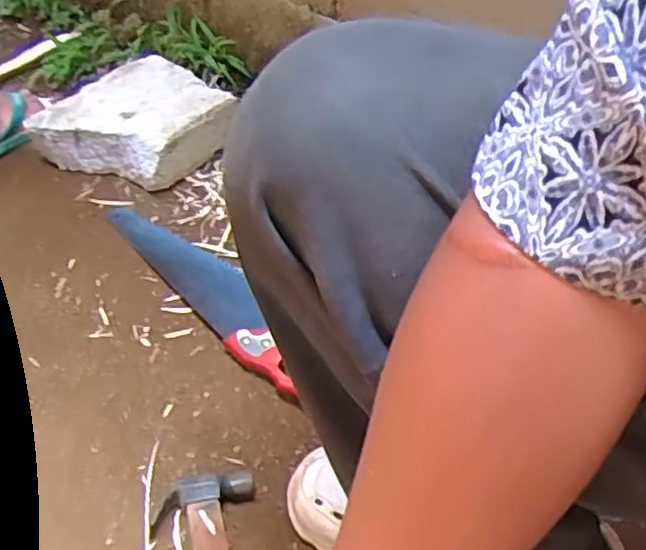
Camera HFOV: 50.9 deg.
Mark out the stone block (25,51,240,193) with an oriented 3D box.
[{"bbox_3d":[-0.273,-0.220,0.972,0.232,0.079,0.218,38,65,25],"label":"stone block"}]

